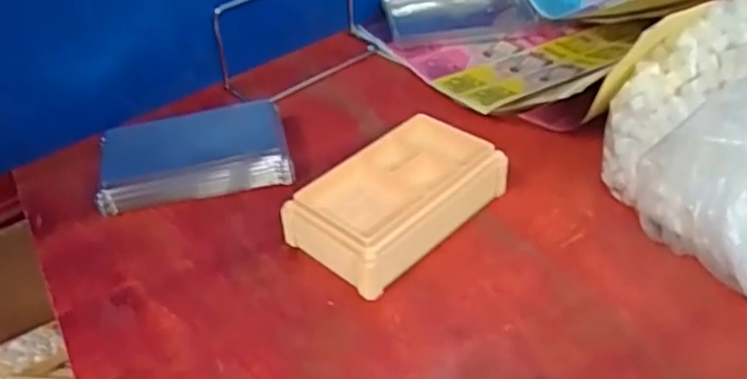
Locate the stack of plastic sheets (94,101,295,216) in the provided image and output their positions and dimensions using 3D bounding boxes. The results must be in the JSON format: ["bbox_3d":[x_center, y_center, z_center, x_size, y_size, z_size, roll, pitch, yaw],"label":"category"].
[{"bbox_3d":[-0.135,-0.025,0.520,0.137,0.032,0.077,-10,40,-8],"label":"stack of plastic sheets"}]

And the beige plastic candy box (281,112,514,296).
[{"bbox_3d":[0.017,0.006,0.468,0.080,0.040,0.138,29,49,33],"label":"beige plastic candy box"}]

